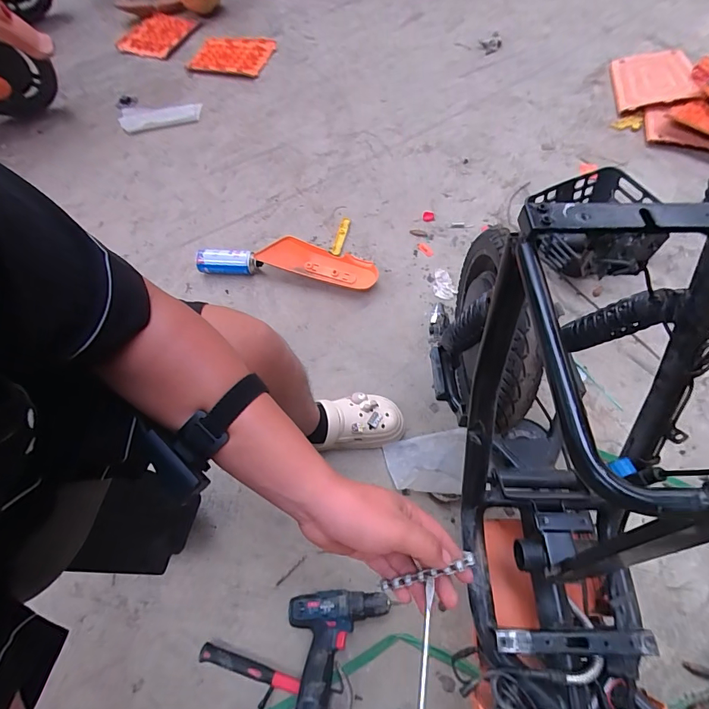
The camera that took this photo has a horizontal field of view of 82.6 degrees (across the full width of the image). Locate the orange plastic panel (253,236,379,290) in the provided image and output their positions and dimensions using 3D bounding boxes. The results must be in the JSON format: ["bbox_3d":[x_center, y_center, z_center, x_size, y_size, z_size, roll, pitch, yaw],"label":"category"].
[{"bbox_3d":[-0.098,-0.261,1.149,0.341,0.053,0.102,13,64,8],"label":"orange plastic panel"}]

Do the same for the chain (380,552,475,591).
[{"bbox_3d":[0.065,0.200,0.372,0.092,0.011,0.013,-23,60,15],"label":"chain"}]

